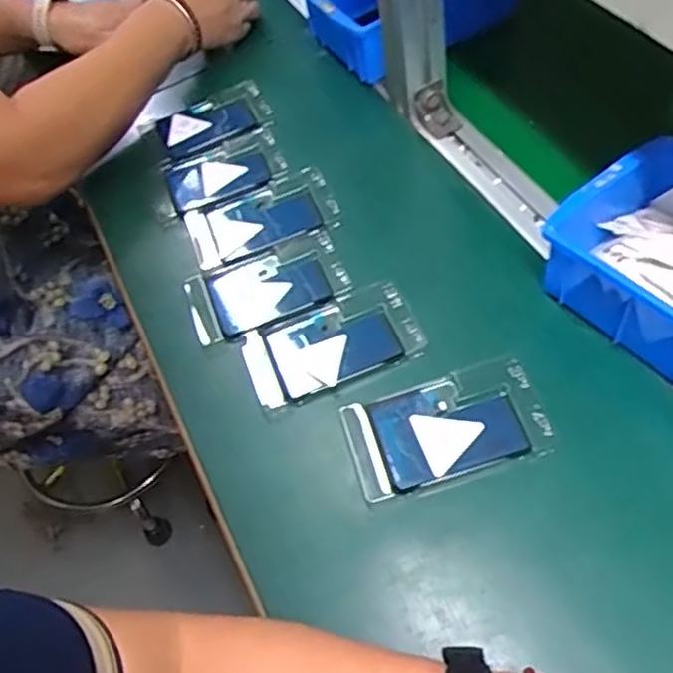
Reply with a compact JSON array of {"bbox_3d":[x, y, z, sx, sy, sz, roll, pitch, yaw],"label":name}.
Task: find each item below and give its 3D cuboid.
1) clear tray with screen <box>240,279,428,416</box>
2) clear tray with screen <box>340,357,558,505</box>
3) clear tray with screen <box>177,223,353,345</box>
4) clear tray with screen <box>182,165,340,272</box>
[{"bbox_3d":[-0.004,0.006,0.507,0.123,0.016,0.072,-23,58,-3],"label":"clear tray with screen"},{"bbox_3d":[0.071,0.060,0.452,0.126,0.010,0.074,-16,56,0],"label":"clear tray with screen"},{"bbox_3d":[-0.055,-0.041,0.539,0.125,0.020,0.068,-25,58,-7],"label":"clear tray with screen"},{"bbox_3d":[-0.063,-0.099,0.585,0.122,0.021,0.073,-23,55,-6],"label":"clear tray with screen"}]

